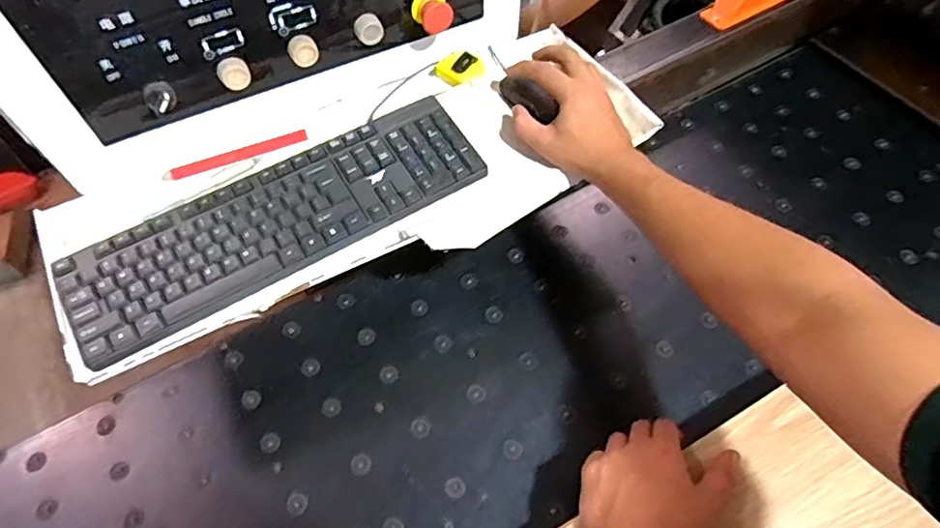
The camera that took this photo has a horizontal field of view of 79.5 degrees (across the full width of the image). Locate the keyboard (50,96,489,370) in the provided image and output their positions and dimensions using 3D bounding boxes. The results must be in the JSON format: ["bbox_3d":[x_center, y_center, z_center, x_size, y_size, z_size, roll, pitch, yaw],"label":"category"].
[{"bbox_3d":[-0.194,-0.051,0.586,0.426,0.020,0.122,-28,62,-17],"label":"keyboard"}]

